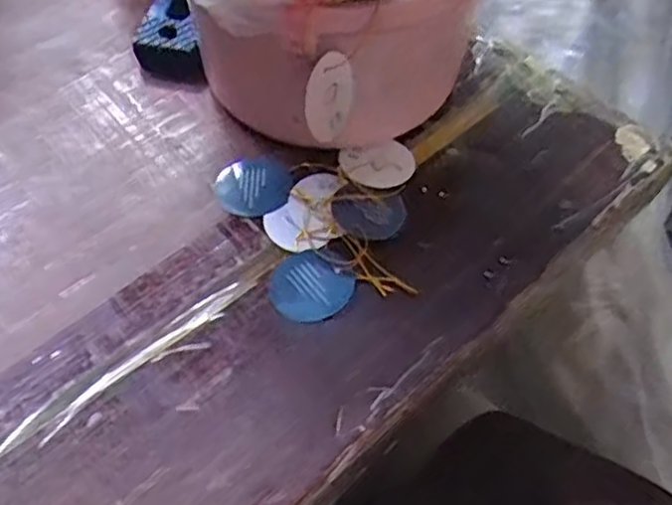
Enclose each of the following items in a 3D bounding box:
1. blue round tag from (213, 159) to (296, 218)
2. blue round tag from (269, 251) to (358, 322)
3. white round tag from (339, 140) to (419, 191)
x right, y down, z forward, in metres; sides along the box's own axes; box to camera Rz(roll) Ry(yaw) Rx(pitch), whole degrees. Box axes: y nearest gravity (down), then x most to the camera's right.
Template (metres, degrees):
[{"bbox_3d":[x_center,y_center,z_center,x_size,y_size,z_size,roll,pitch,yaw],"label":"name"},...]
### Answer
[{"bbox_3d":[-0.055,-0.048,0.485,0.053,0.005,0.050,1,55,-1],"label":"blue round tag"},{"bbox_3d":[-0.017,0.021,0.439,0.048,0.004,0.046,1,55,-1],"label":"blue round tag"},{"bbox_3d":[0.031,-0.061,0.500,0.051,0.005,0.044,-15,57,-11],"label":"white round tag"}]

